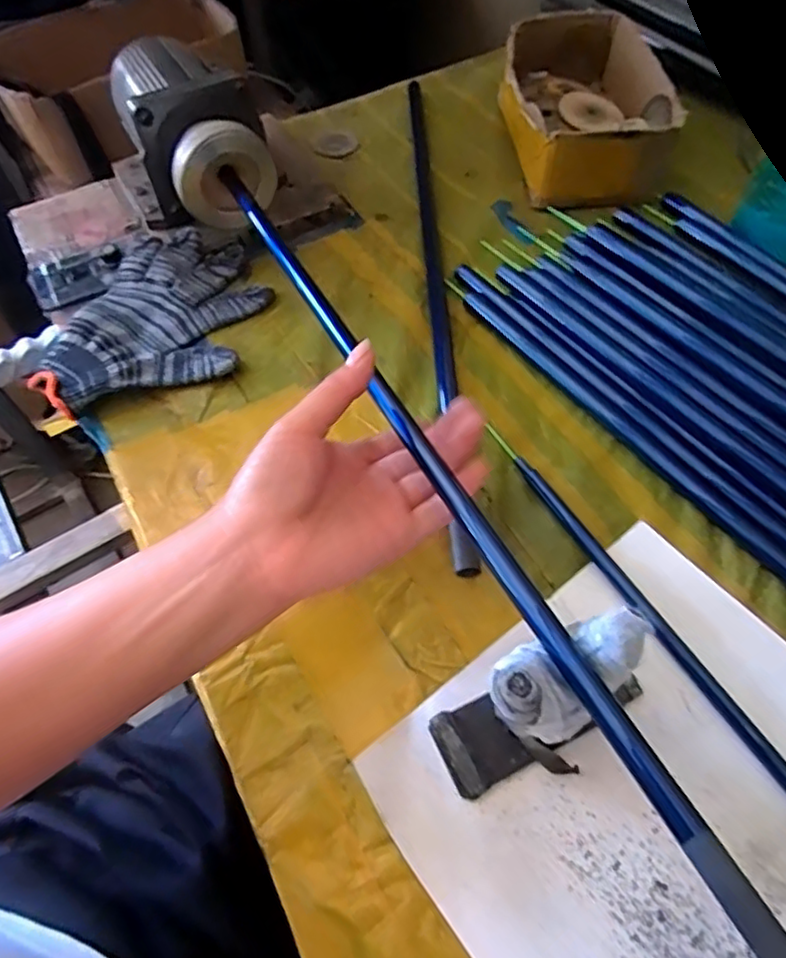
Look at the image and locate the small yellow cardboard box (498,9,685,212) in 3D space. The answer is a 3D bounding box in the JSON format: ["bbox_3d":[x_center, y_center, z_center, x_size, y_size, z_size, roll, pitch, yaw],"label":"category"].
[{"bbox_3d":[0.169,-0.335,0.567,0.132,0.060,0.193,-3,59,1],"label":"small yellow cardboard box"}]

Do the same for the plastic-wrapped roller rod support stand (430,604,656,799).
[{"bbox_3d":[0.064,0.103,0.283,0.087,0.099,0.050,-15,59,-6],"label":"plastic-wrapped roller rod support stand"}]

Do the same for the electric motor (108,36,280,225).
[{"bbox_3d":[-0.163,-0.276,0.516,0.093,0.110,0.149,-25,61,-12],"label":"electric motor"}]

